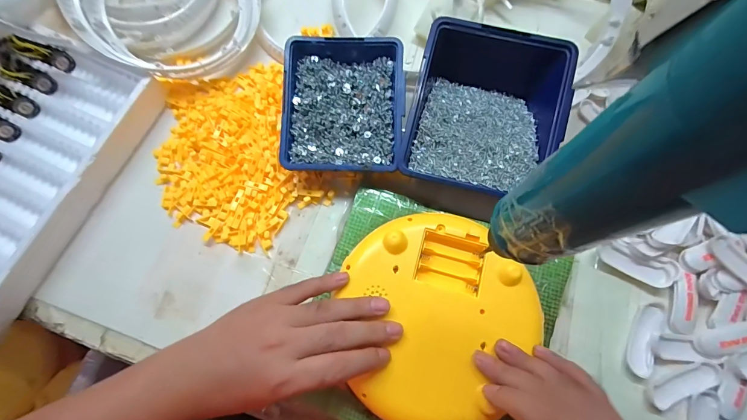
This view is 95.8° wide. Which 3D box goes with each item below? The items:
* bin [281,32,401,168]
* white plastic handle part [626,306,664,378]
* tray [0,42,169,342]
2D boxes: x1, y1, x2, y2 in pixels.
[{"bbox_3d":[-0.031,-0.107,0.354,0.120,0.047,0.137,2,77,2],"label":"bin"},{"bbox_3d":[0.258,0.123,0.319,0.020,0.007,0.065,25,77,7],"label":"white plastic handle part"},{"bbox_3d":[-0.364,-0.014,0.346,0.137,0.046,0.338,24,77,7],"label":"tray"}]

